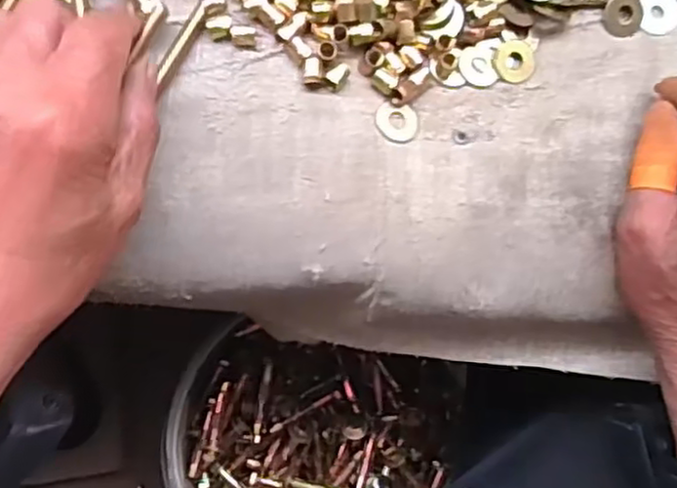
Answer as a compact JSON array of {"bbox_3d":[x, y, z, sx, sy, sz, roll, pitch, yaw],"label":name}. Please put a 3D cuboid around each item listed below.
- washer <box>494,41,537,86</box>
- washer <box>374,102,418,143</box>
[{"bbox_3d":[0.088,-0.090,0.343,0.021,0.004,0.022,1,83,-7],"label":"washer"},{"bbox_3d":[0.028,-0.058,0.334,0.021,0.004,0.020,1,83,-7],"label":"washer"}]

